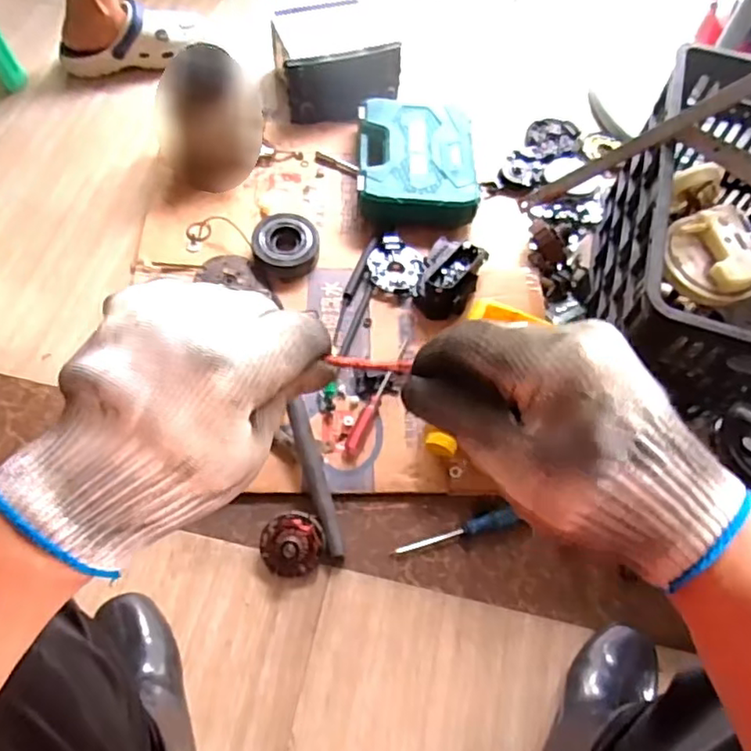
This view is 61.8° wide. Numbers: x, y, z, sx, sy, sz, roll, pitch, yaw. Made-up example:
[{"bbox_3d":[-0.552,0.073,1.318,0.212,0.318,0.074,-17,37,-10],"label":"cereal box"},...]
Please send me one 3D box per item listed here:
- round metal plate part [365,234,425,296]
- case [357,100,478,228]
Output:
[{"bbox_3d":[0.033,-0.172,0.971,0.092,0.020,0.090,1,61,-2],"label":"round metal plate part"},{"bbox_3d":[0.068,-0.360,1.051,0.189,0.067,0.235,1,61,-2],"label":"case"}]

